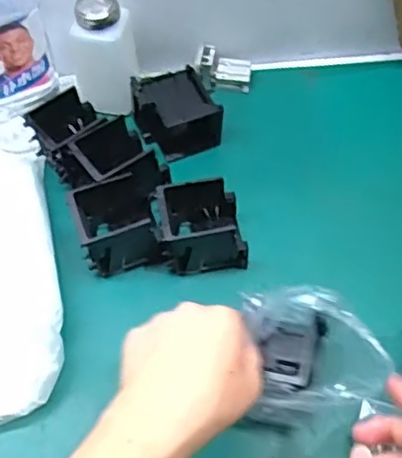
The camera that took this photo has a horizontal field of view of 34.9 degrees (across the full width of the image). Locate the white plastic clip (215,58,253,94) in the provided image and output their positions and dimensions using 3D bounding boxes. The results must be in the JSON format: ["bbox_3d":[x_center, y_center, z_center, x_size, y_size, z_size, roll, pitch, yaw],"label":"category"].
[{"bbox_3d":[0.035,-0.167,0.684,0.036,0.019,0.029,9,60,5],"label":"white plastic clip"}]

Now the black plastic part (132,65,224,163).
[{"bbox_3d":[-0.023,-0.111,0.635,0.072,0.060,0.074,-26,63,-14],"label":"black plastic part"}]

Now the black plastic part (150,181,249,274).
[{"bbox_3d":[0.000,-0.003,0.560,0.075,0.069,0.060,-9,60,-6],"label":"black plastic part"}]

